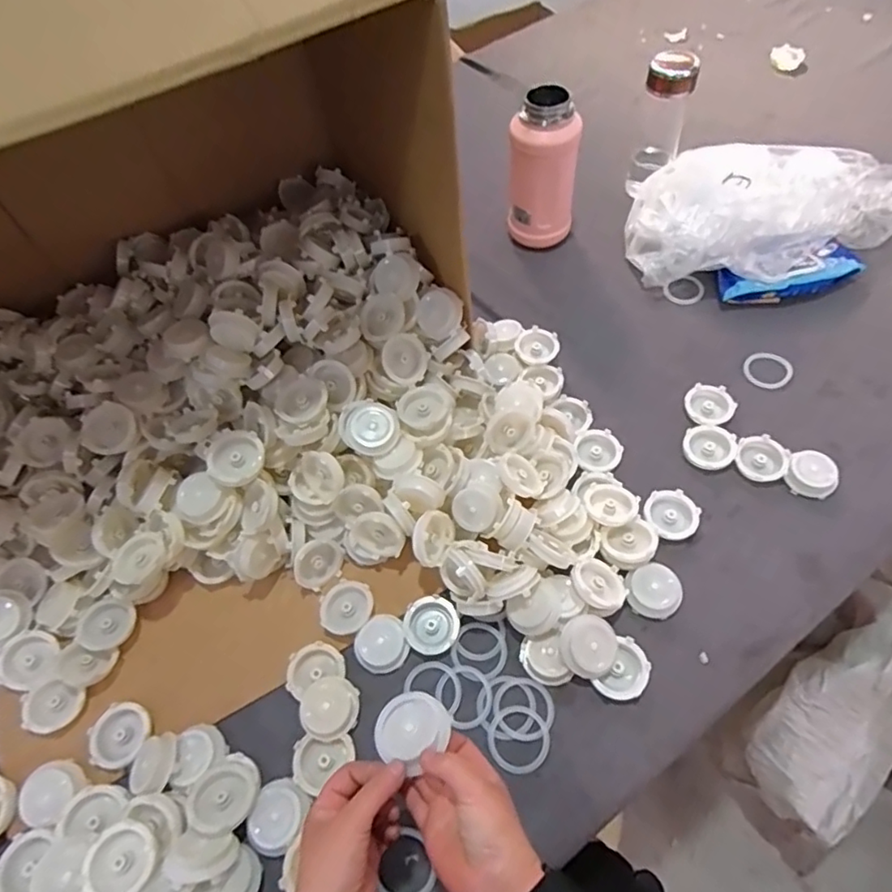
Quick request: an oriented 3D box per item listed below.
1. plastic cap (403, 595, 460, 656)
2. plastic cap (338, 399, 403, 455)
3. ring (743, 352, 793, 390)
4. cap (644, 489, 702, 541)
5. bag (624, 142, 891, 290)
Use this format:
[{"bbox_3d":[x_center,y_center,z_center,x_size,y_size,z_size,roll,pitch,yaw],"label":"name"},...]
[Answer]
[{"bbox_3d":[-0.016,0.190,0.603,0.057,0.013,0.058,-2,60,3],"label":"plastic cap"},{"bbox_3d":[-0.085,-0.021,0.627,0.067,0.023,0.061,11,70,3],"label":"plastic cap"},{"bbox_3d":[0.424,-0.100,0.745,0.058,0.004,0.066,19,63,14],"label":"ring"},{"bbox_3d":[0.257,0.078,0.645,0.057,0.014,0.054,-2,60,3],"label":"cap"},{"bbox_3d":[0.479,-0.373,0.855,0.429,0.091,0.252,-21,61,-8],"label":"bag"}]

